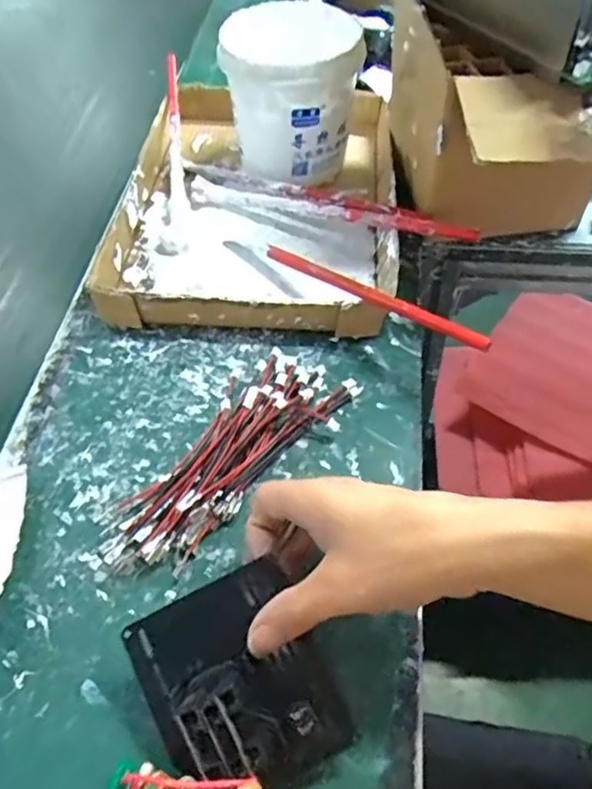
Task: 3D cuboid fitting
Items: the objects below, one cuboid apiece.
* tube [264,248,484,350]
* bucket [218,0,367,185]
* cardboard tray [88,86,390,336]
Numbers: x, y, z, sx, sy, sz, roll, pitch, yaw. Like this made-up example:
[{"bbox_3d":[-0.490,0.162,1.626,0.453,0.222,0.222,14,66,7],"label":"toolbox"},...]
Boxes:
[{"bbox_3d":[0.049,-0.075,0.445,0.008,0.012,0.208,-38,48,-23],"label":"tube"},{"bbox_3d":[-0.003,-0.274,0.565,0.114,0.118,0.116,-1,54,1],"label":"bucket"},{"bbox_3d":[-0.034,-0.185,0.557,0.239,0.035,0.326,1,54,2],"label":"cardboard tray"}]

